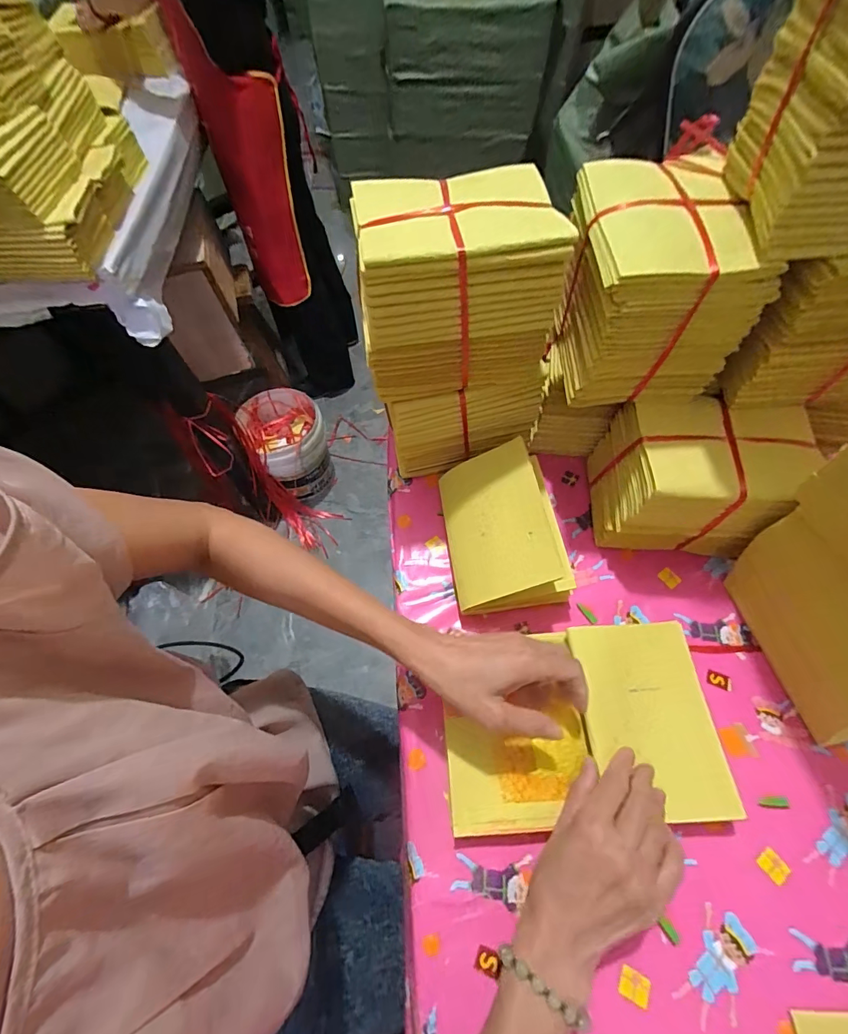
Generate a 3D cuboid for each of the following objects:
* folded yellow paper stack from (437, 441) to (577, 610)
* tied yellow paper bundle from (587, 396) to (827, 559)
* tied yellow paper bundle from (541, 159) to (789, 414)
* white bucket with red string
[{"bbox_3d":[0.084,0.011,0.456,0.114,0.047,0.159,-22,64,29],"label":"folded yellow paper stack"},{"bbox_3d":[0.270,-0.038,0.458,0.148,0.140,0.122,3,61,4],"label":"tied yellow paper bundle"},{"bbox_3d":[0.195,-0.204,0.393,0.121,0.147,0.154,-2,61,1],"label":"tied yellow paper bundle"},{"bbox_3d":[-0.414,-0.216,1.387,0.218,0.274,0.252,-22,62,-9],"label":"white bucket with red string"}]

